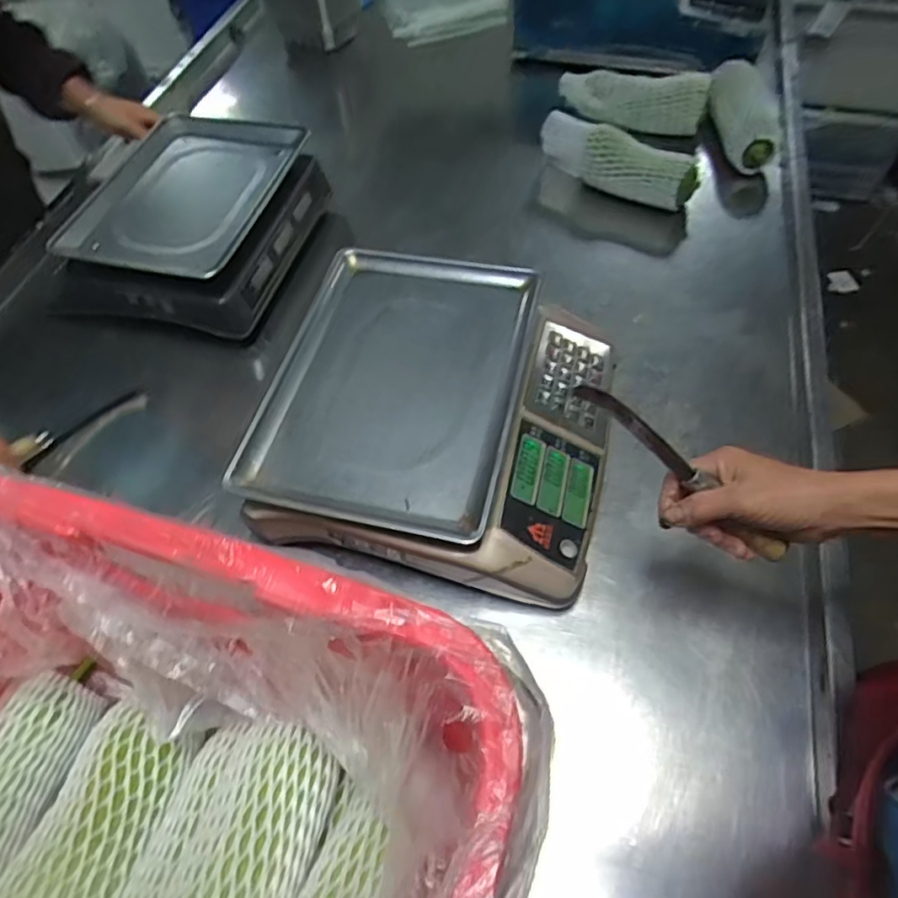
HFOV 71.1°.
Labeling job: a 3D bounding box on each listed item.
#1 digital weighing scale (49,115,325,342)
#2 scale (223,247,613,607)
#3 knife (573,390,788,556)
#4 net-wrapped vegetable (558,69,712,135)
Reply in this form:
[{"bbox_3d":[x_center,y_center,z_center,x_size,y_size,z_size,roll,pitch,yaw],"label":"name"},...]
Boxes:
[{"bbox_3d":[-0.360,-0.326,0.881,0.294,0.097,0.338,12,59,11],"label":"digital weighing scale"},{"bbox_3d":[-0.004,-0.045,0.673,0.348,0.104,0.345,10,59,10],"label":"scale"},{"bbox_3d":[0.178,0.016,0.480,0.201,0.018,0.014,41,66,-1],"label":"knife"},{"bbox_3d":[0.303,-0.576,1.042,0.232,0.068,0.106,8,58,9],"label":"net-wrapped vegetable"}]

